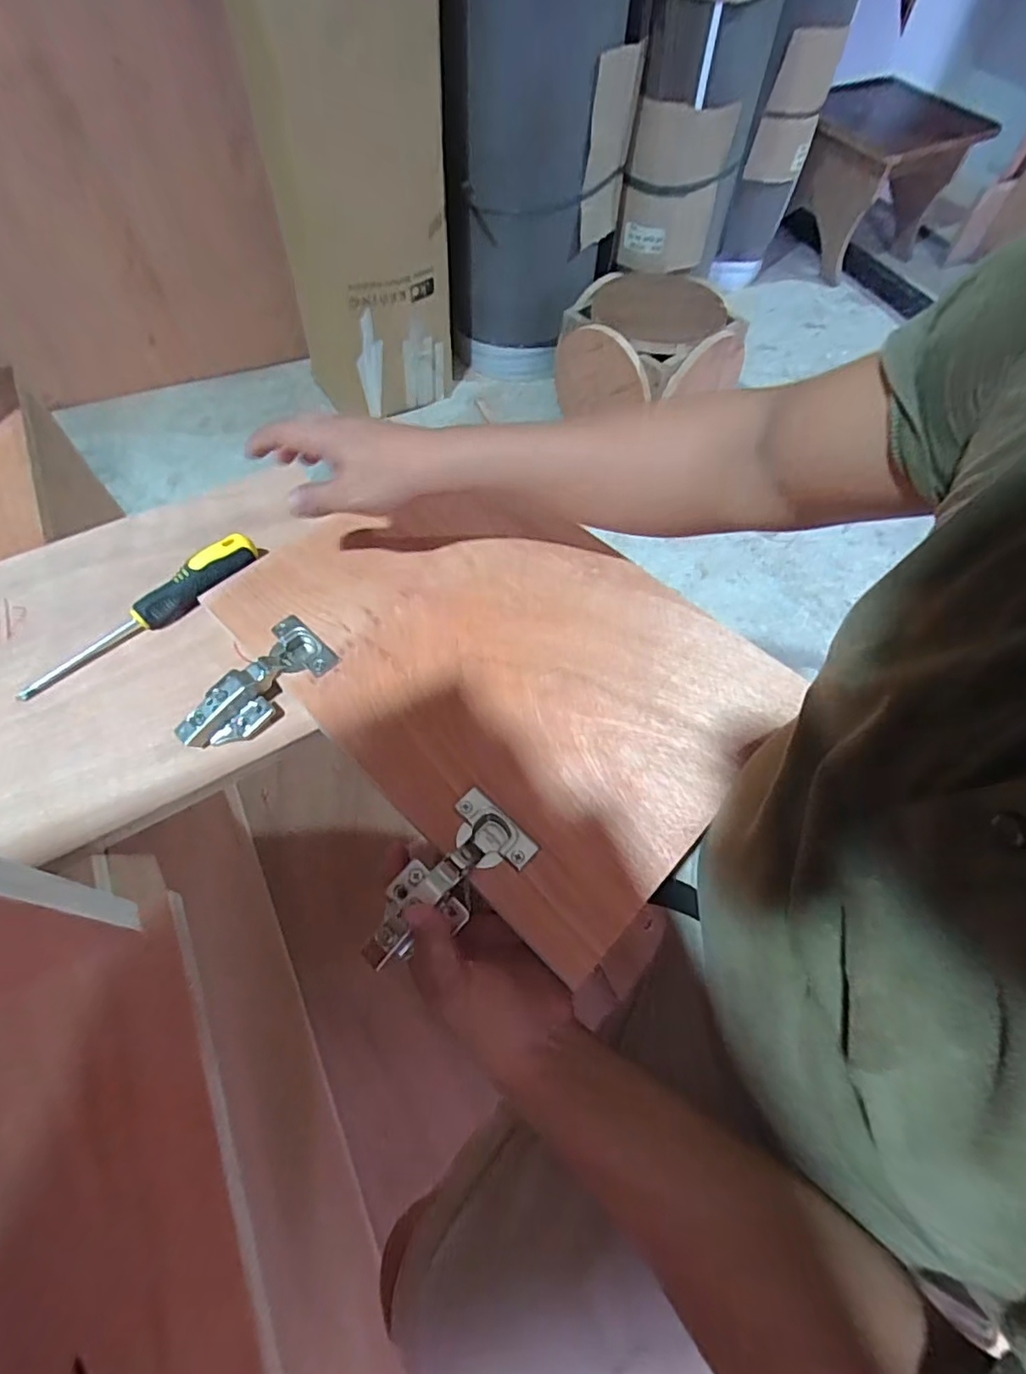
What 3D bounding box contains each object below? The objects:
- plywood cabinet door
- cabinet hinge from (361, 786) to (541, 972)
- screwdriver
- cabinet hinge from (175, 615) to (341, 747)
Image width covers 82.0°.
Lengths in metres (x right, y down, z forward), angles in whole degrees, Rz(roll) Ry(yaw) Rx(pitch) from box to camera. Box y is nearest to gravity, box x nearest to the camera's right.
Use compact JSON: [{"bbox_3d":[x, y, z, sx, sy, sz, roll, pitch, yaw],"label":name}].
[{"bbox_3d":[-0.012,-0.034,0.468,0.403,0.018,0.280,39,67,21],"label":"plywood cabinet door"},{"bbox_3d":[-0.045,0.123,0.375,0.117,0.024,0.057,-40,67,-22],"label":"cabinet hinge"},{"bbox_3d":[-0.293,-0.056,0.472,0.201,0.030,0.031,-40,68,-21],"label":"screwdriver"},{"bbox_3d":[-0.195,-0.001,0.444,0.060,0.024,0.118,39,67,20],"label":"cabinet hinge"}]

